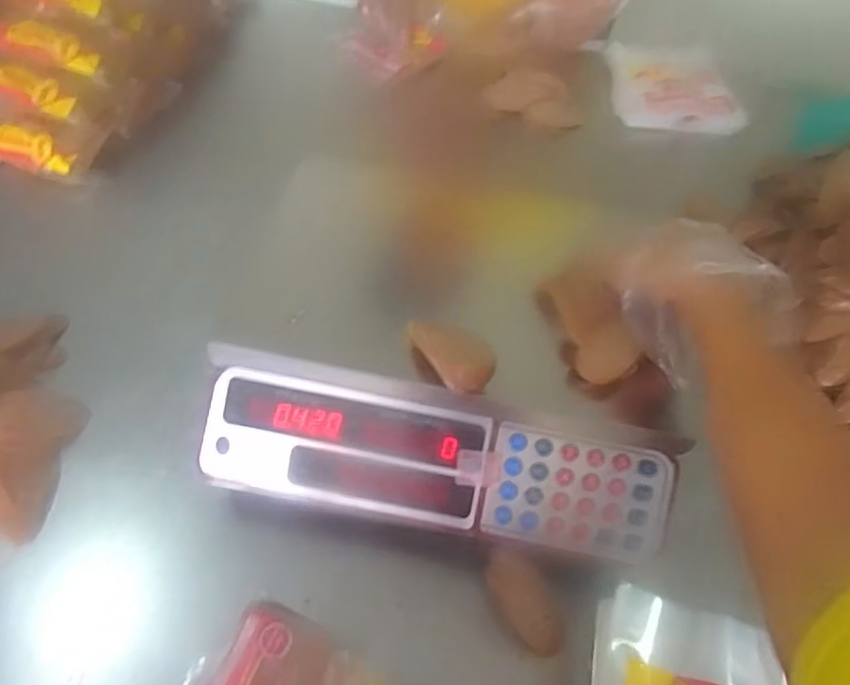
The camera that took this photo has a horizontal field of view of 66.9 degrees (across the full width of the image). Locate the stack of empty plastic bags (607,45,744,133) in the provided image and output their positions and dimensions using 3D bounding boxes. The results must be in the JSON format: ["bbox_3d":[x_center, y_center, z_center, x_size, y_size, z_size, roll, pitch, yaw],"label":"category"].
[{"bbox_3d":[0.346,-0.360,0.906,0.184,0.013,0.194,0,53,-7],"label":"stack of empty plastic bags"}]

